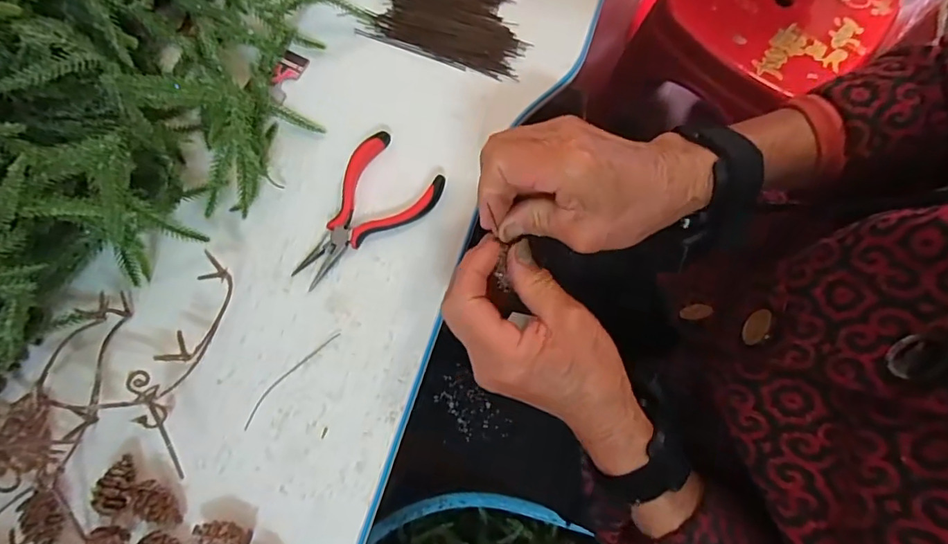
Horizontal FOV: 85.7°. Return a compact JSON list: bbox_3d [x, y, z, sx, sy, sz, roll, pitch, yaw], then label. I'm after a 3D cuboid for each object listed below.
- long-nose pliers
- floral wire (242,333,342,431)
[{"bbox_3d":[-0.087,-0.044,0.385,0.070,0.016,0.121,44,80,9],"label":"long-nose pliers"},{"bbox_3d":[-0.132,0.075,0.365,0.010,0.004,0.091,41,81,17],"label":"floral wire"}]

